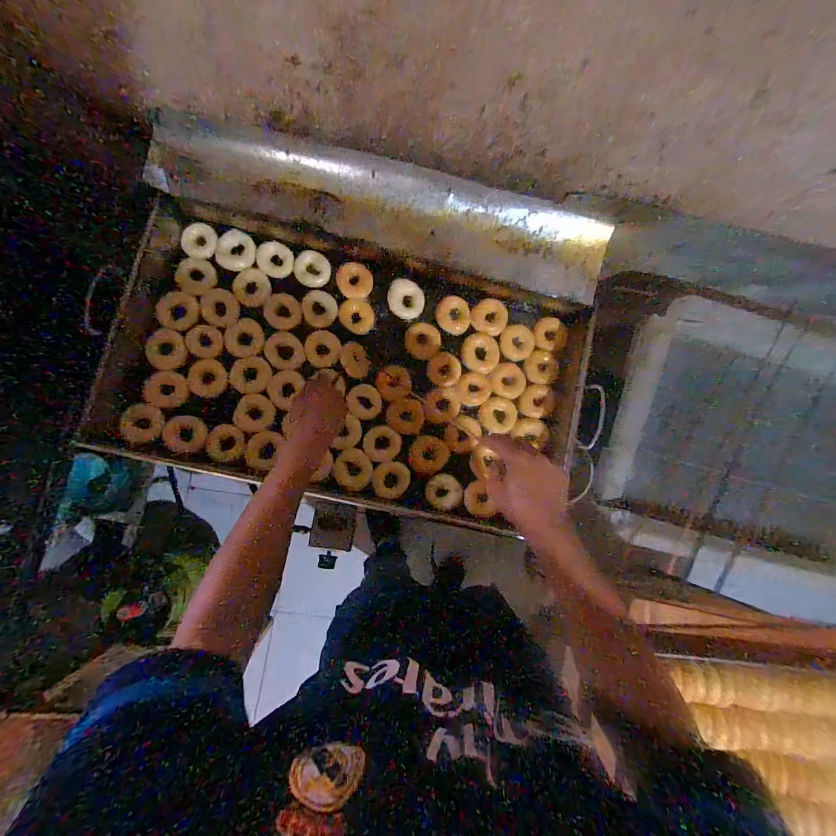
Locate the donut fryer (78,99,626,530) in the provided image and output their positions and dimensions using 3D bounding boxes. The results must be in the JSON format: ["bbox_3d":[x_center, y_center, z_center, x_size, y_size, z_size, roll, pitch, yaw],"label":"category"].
[{"bbox_3d":[-0.083,-0.134,0.717,0.813,0.172,0.591,10,85,-5],"label":"donut fryer"}]

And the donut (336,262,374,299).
[{"bbox_3d":[-0.128,-0.275,0.772,0.073,0.021,0.064,13,84,-5],"label":"donut"}]

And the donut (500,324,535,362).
[{"bbox_3d":[0.210,-0.159,0.813,0.069,0.021,0.072,0,86,-6],"label":"donut"}]

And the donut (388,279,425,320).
[{"bbox_3d":[-0.024,-0.242,0.783,0.076,0.024,0.067,31,83,-3],"label":"donut"}]

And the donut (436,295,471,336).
[{"bbox_3d":[0.075,-0.215,0.801,0.065,0.029,0.076,-44,91,-7],"label":"donut"}]

